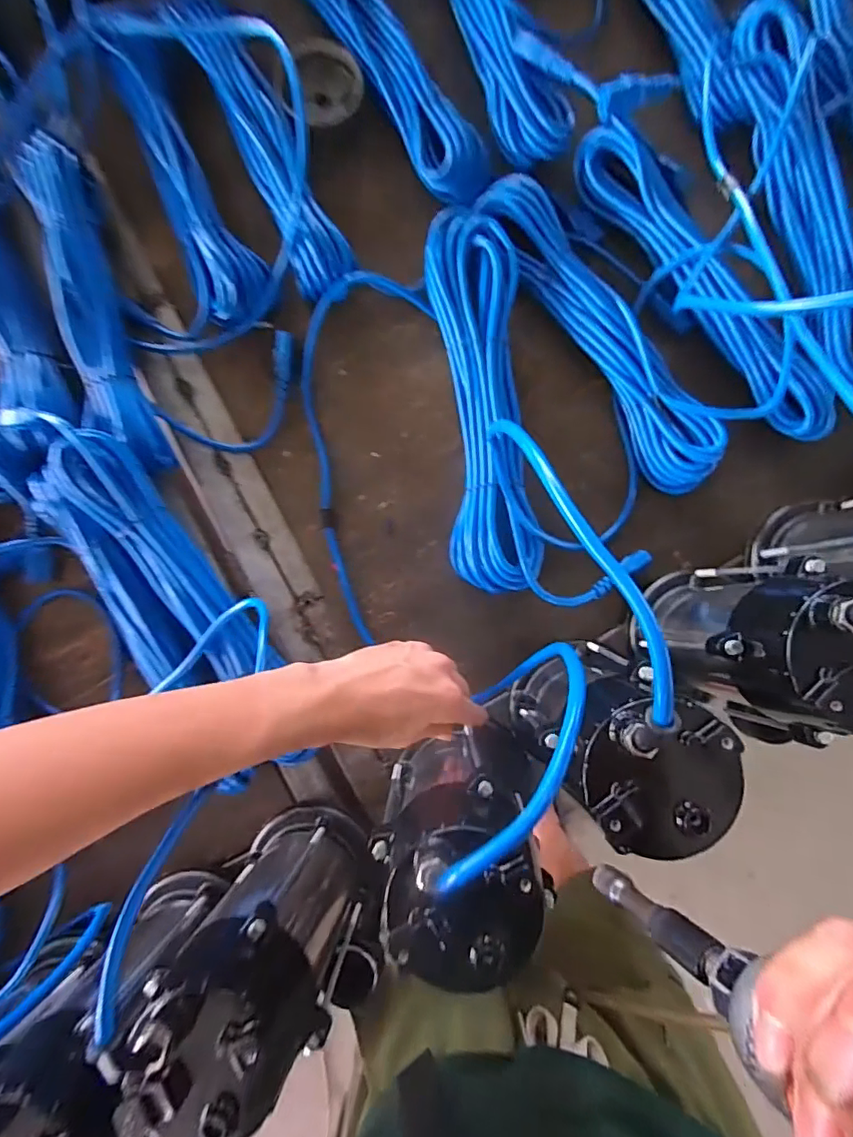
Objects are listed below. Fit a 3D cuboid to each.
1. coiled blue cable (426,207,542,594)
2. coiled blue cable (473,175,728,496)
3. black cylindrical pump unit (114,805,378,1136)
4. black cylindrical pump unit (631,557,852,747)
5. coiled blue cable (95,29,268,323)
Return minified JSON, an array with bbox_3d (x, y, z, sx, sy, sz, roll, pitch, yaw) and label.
[{"bbox_3d":[0.054,-0.155,0.507,0.089,0.057,0.353,-5,86,2],"label":"coiled blue cable"},{"bbox_3d":[0.164,-0.221,0.505,0.063,0.043,0.338,-33,85,0],"label":"coiled blue cable"},{"bbox_3d":[-0.104,0.261,0.374,0.107,0.223,0.091,-9,86,2],"label":"black cylindrical pump unit"},{"bbox_3d":[0.234,0.053,0.383,0.086,0.256,0.086,0,86,3],"label":"black cylindrical pump unit"},{"bbox_3d":[-0.240,-0.386,0.535,0.069,0.045,0.304,-24,85,1],"label":"coiled blue cable"}]

